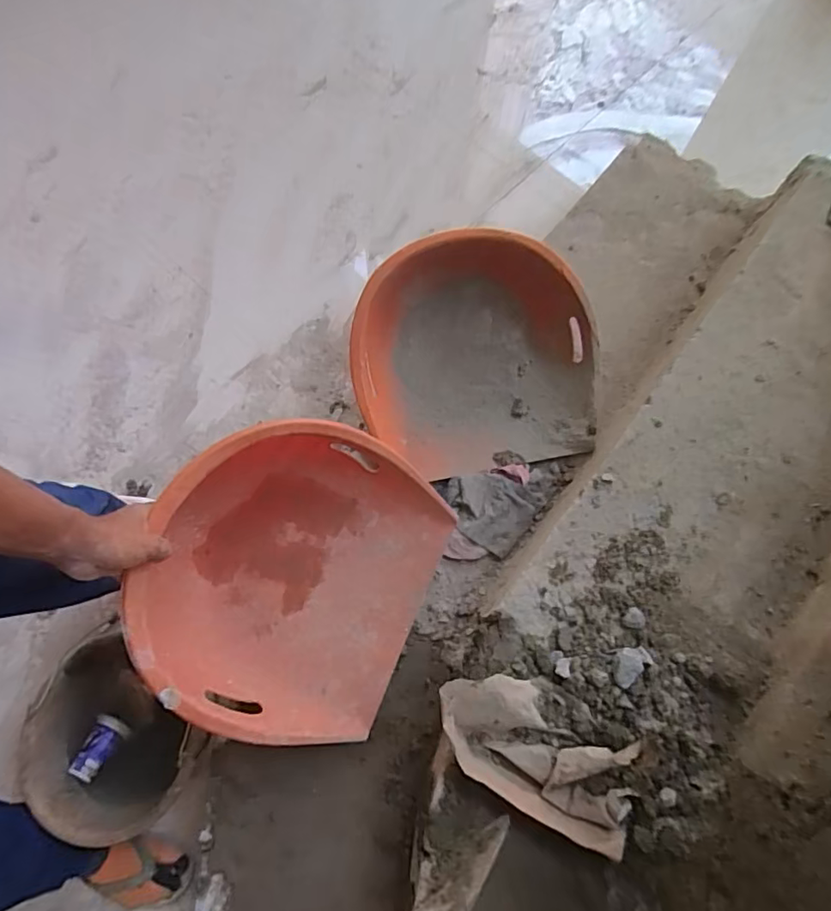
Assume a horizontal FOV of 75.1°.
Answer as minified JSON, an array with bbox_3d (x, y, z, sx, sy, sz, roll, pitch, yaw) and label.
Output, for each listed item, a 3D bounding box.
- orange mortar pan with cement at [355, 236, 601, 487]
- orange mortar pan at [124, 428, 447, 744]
[{"bbox_3d":[0.110,-0.177,0.970,0.431,0.177,0.377,-11,72,-4],"label":"orange mortar pan with cement"},{"bbox_3d":[-0.155,0.170,0.750,0.384,0.188,0.424,24,78,-10],"label":"orange mortar pan"}]

